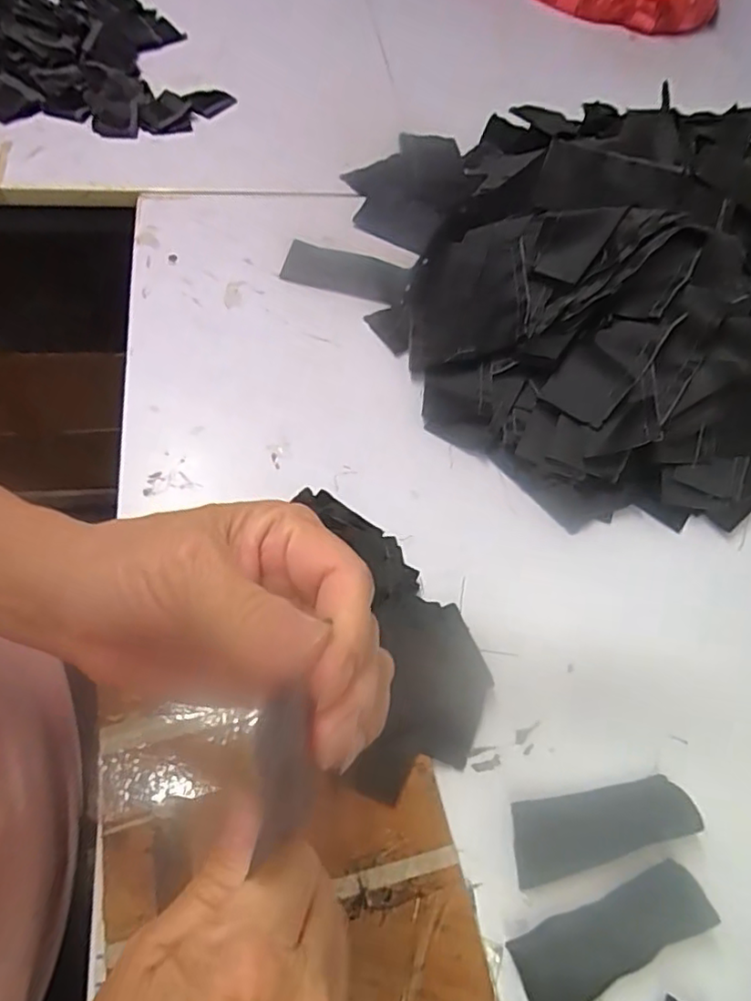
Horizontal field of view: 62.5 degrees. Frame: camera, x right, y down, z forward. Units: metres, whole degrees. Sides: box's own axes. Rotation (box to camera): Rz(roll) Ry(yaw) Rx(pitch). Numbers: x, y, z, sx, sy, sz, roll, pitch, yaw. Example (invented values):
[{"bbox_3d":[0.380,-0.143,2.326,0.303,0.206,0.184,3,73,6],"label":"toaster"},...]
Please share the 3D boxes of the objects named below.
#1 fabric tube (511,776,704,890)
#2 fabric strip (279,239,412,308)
[{"bbox_3d":[0.126,0.181,0.345,0.102,0.013,0.037,-8,60,-12],"label":"fabric tube"},{"bbox_3d":[-0.027,-0.217,0.586,0.115,0.010,0.067,14,53,3],"label":"fabric strip"}]

